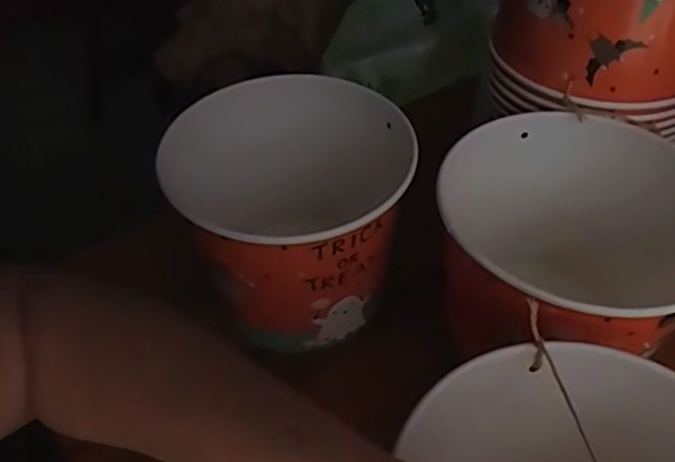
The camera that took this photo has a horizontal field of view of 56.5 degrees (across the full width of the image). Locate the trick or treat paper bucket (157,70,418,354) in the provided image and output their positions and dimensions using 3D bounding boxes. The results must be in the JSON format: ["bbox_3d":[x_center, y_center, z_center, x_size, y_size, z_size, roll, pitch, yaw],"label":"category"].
[{"bbox_3d":[-0.030,-0.013,0.441,0.153,0.121,0.155,0,46,0],"label":"trick or treat paper bucket"}]

